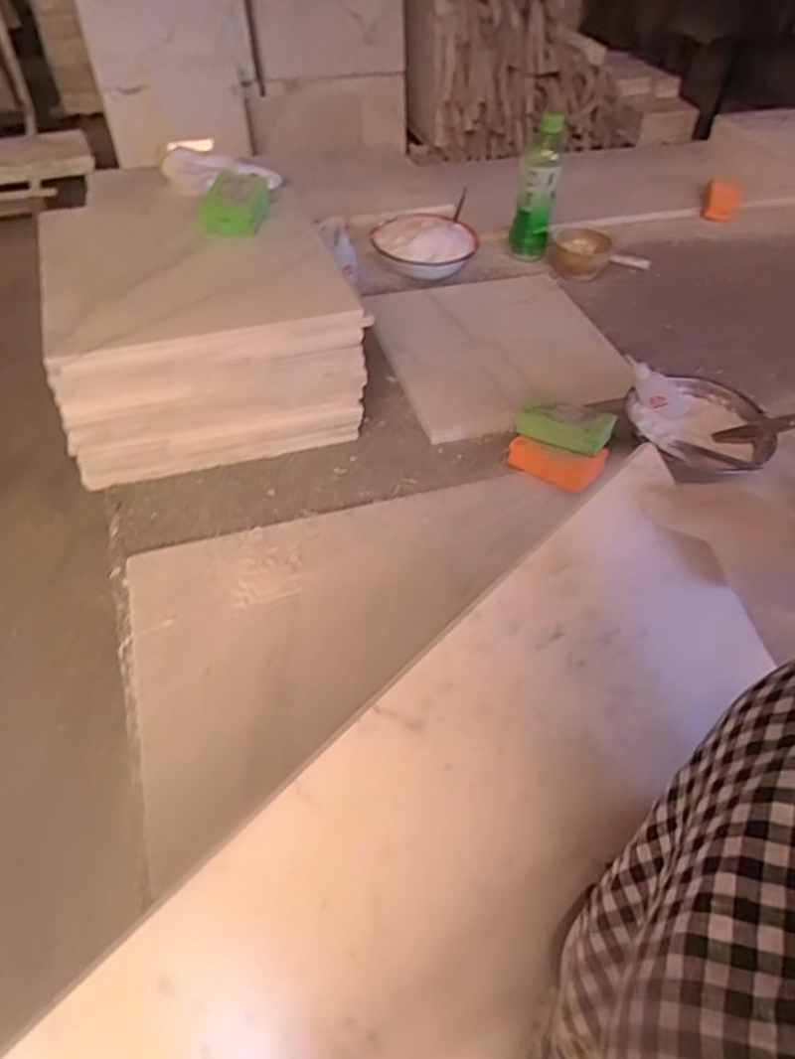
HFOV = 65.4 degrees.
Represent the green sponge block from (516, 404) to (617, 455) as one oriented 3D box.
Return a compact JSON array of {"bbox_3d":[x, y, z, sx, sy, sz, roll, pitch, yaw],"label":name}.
[{"bbox_3d":[0.189,-0.120,0.694,0.097,0.028,0.059,27,55,18],"label":"green sponge block"}]

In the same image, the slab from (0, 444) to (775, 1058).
[{"bbox_3d":[0.044,0.232,0.405,0.560,0.026,0.277,-42,105,-17],"label":"slab"}]

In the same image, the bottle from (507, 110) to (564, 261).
[{"bbox_3d":[0.217,-0.526,0.962,0.065,0.183,0.065,7,51,4],"label":"bottle"}]

